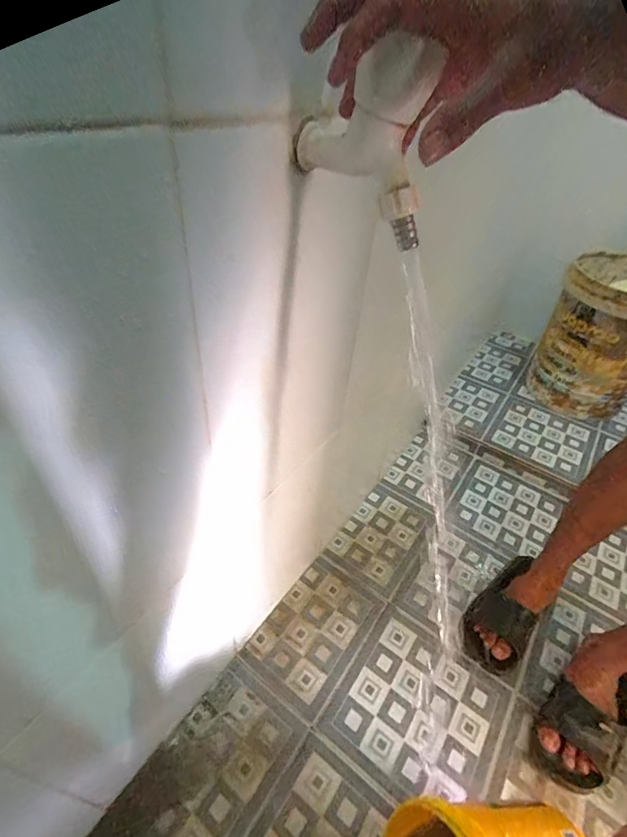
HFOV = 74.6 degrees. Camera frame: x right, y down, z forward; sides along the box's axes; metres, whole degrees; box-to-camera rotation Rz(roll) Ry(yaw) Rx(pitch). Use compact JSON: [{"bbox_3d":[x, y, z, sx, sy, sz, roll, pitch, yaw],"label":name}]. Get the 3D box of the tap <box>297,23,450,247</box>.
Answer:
[{"bbox_3d":[0.029,-0.183,0.278,0.045,0.099,0.106,-27,50,-29],"label":"tap"}]

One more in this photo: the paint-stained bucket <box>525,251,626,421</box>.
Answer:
[{"bbox_3d":[0.767,-0.224,1.105,0.267,0.348,0.281,23,45,16],"label":"paint-stained bucket"}]

